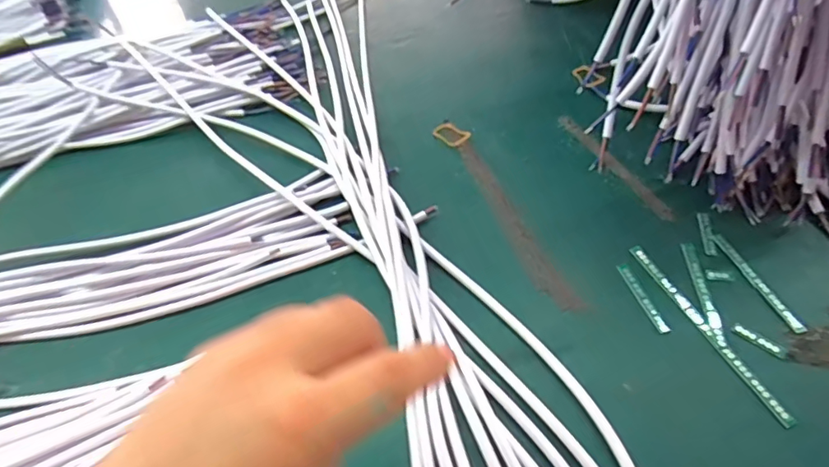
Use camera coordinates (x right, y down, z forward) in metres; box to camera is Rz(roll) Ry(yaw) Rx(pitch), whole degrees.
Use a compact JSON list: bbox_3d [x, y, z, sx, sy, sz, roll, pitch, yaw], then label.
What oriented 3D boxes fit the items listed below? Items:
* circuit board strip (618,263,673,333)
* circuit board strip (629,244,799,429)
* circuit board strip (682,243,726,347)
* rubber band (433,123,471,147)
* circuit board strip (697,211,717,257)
[{"bbox_3d":[0.151,0.041,0.335,0.008,0.004,0.056,-13,49,-5],"label":"circuit board strip"},{"bbox_3d":[0.181,0.057,0.319,0.009,0.004,0.135,-19,50,-10],"label":"circuit board strip"},{"bbox_3d":[0.188,0.037,0.332,0.007,0.004,0.079,0,49,7],"label":"circuit board strip"},{"bbox_3d":[0.033,-0.090,0.461,0.021,0.006,0.035,-35,54,-22],"label":"rubber band"},{"bbox_3d":[0.206,-0.001,0.358,0.007,0.004,0.038,4,50,10],"label":"circuit board strip"}]

